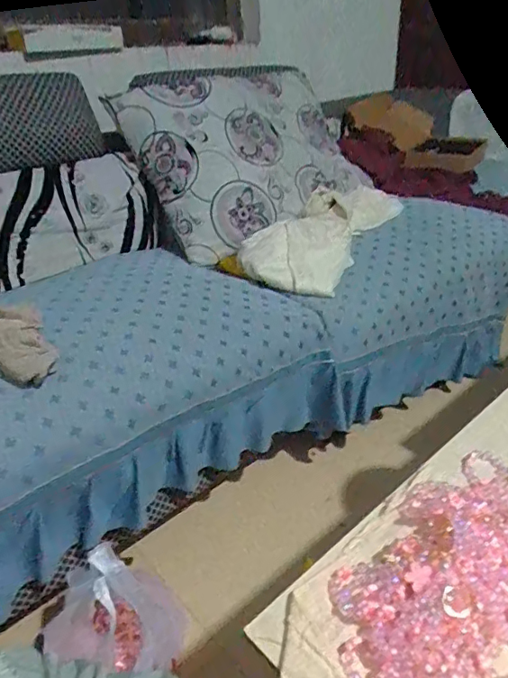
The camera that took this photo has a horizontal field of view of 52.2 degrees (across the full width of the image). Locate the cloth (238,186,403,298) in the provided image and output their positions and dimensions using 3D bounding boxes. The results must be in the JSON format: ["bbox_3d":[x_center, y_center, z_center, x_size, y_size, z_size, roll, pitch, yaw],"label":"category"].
[{"bbox_3d":[0.203,-0.323,1.454,0.274,0.068,0.582,32,51,10],"label":"cloth"}]

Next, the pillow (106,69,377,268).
[{"bbox_3d":[0.012,-0.577,1.575,0.706,0.564,0.127,-22,-4,-32],"label":"pillow"}]

